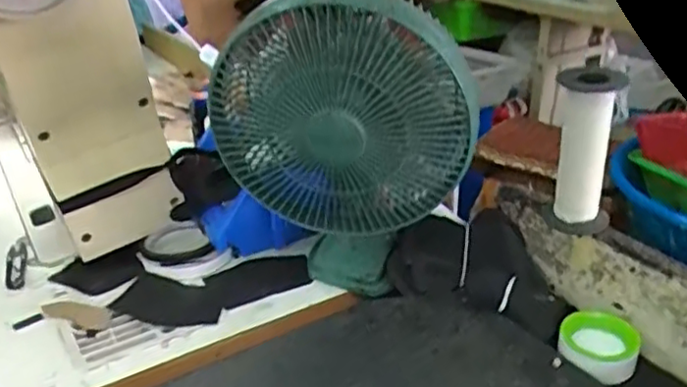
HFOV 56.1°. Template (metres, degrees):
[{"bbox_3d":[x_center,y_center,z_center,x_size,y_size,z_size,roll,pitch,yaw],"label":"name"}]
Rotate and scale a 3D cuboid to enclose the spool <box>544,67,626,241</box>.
[{"bbox_3d":[0.216,-0.035,0.577,0.055,0.158,0.049,9,29,20],"label":"spool"}]

